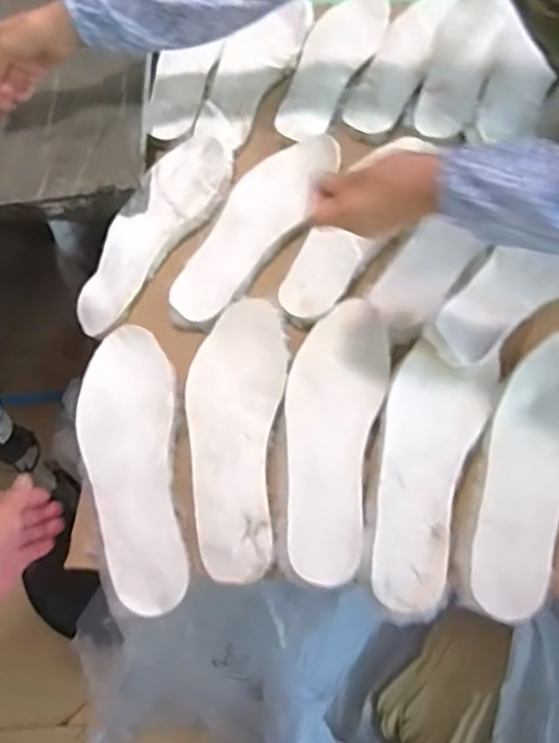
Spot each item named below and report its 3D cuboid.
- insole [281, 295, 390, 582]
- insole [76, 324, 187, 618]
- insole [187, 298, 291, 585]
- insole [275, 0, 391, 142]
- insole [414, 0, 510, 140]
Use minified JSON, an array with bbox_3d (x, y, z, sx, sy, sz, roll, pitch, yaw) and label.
[{"bbox_3d":[0.051,0.056,0.629,0.092,0.016,0.276,6,63,5],"label":"insole"},{"bbox_3d":[-0.143,0.083,0.629,0.092,0.014,0.277,-9,67,2],"label":"insole"},{"bbox_3d":[-0.043,0.055,0.630,0.092,0.017,0.272,1,63,3],"label":"insole"},{"bbox_3d":[0.066,-0.404,0.860,0.088,0.023,0.259,23,66,13],"label":"insole"},{"bbox_3d":[0.224,-0.388,0.829,0.077,0.011,0.247,21,71,11],"label":"insole"}]

